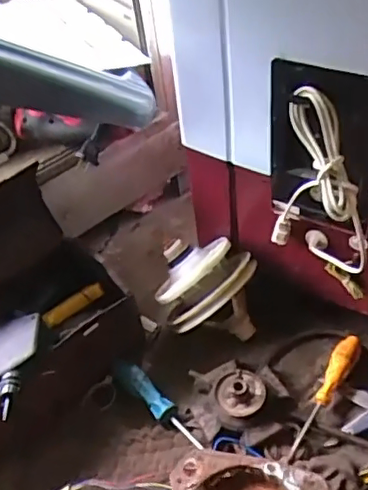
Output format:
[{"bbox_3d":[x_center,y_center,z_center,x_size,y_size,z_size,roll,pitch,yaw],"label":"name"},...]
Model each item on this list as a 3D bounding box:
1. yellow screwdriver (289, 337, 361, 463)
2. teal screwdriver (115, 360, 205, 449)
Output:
[{"bbox_3d":[0.173,0.190,0.736,0.027,0.032,0.180,24,55,25],"label":"yellow screwdriver"},{"bbox_3d":[-0.034,0.200,0.745,0.028,0.023,0.156,-37,55,-24],"label":"teal screwdriver"}]

